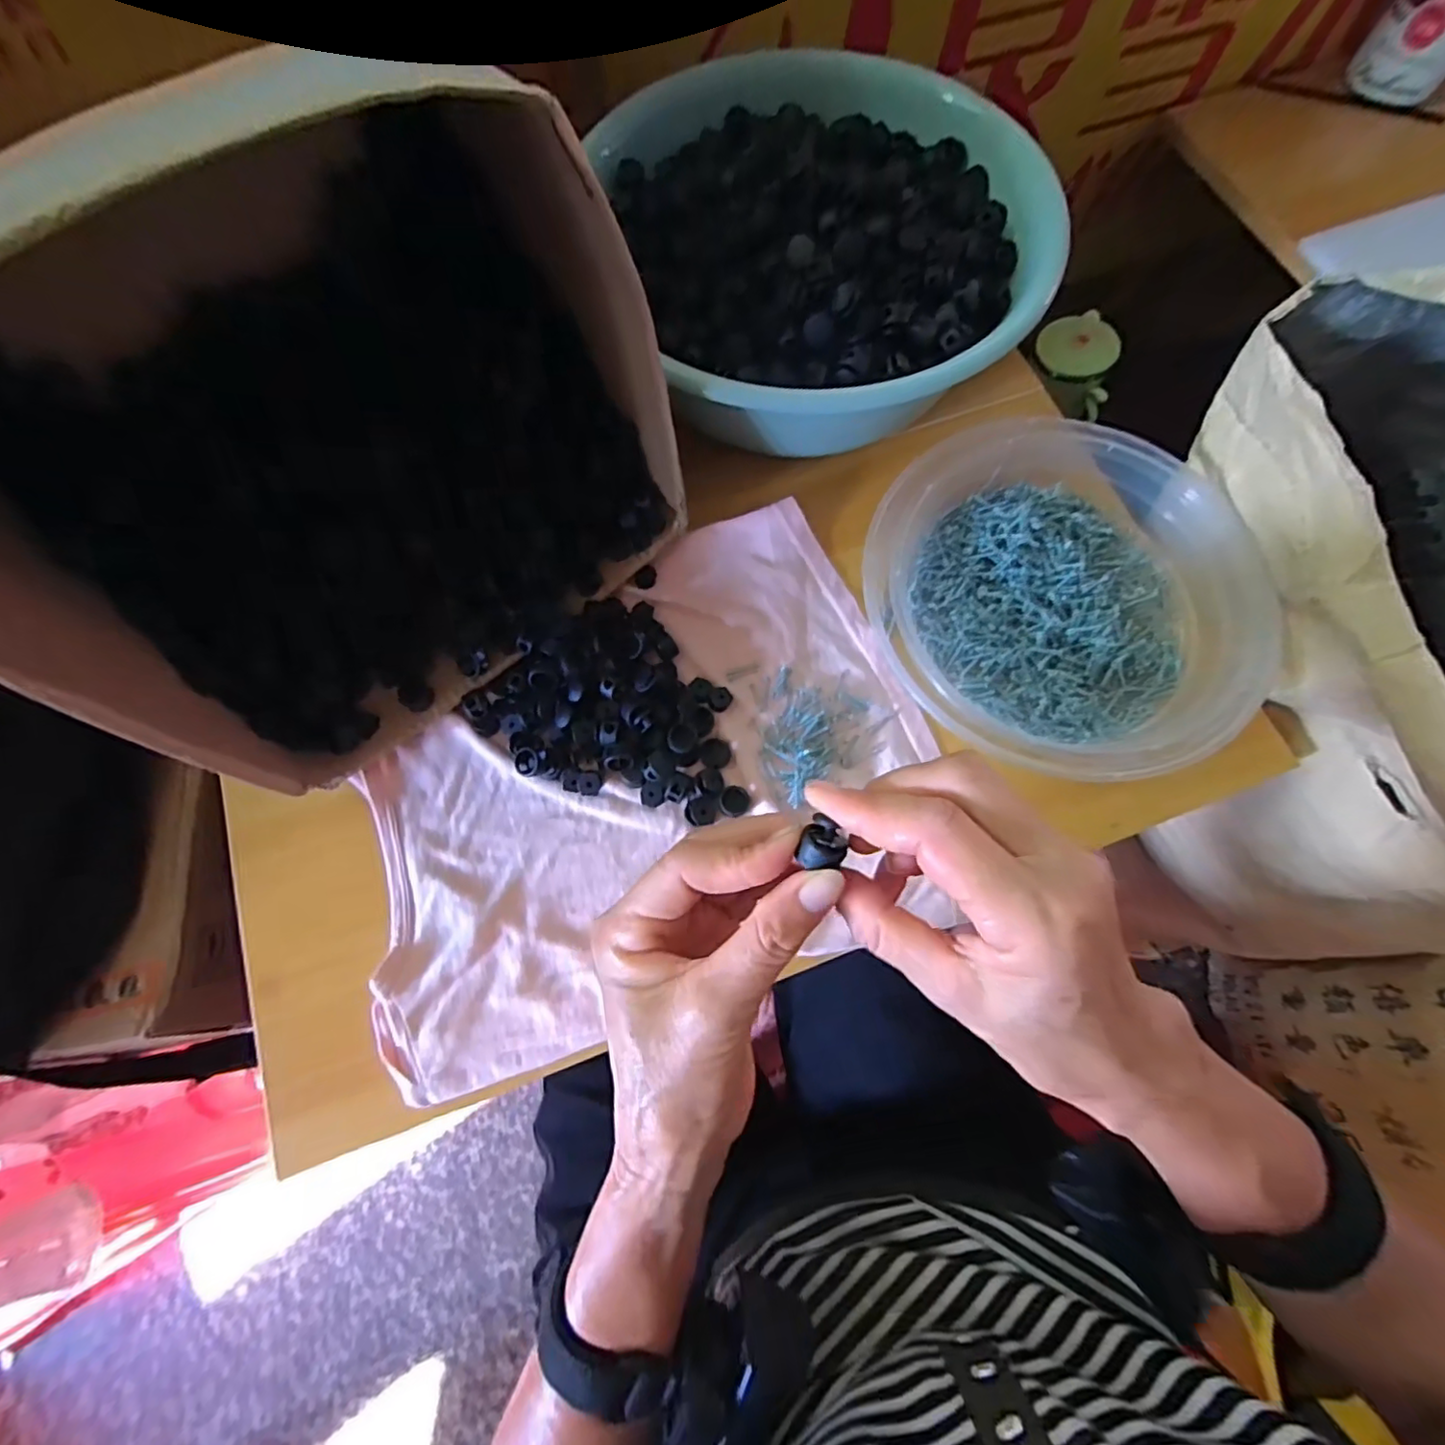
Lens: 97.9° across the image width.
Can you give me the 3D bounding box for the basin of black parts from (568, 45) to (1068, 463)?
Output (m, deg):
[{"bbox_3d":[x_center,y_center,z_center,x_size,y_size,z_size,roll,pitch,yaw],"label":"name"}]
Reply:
[{"bbox_3d":[0.072,-0.291,0.402,0.248,0.111,0.228,0,72,0],"label":"basin of black parts"}]

